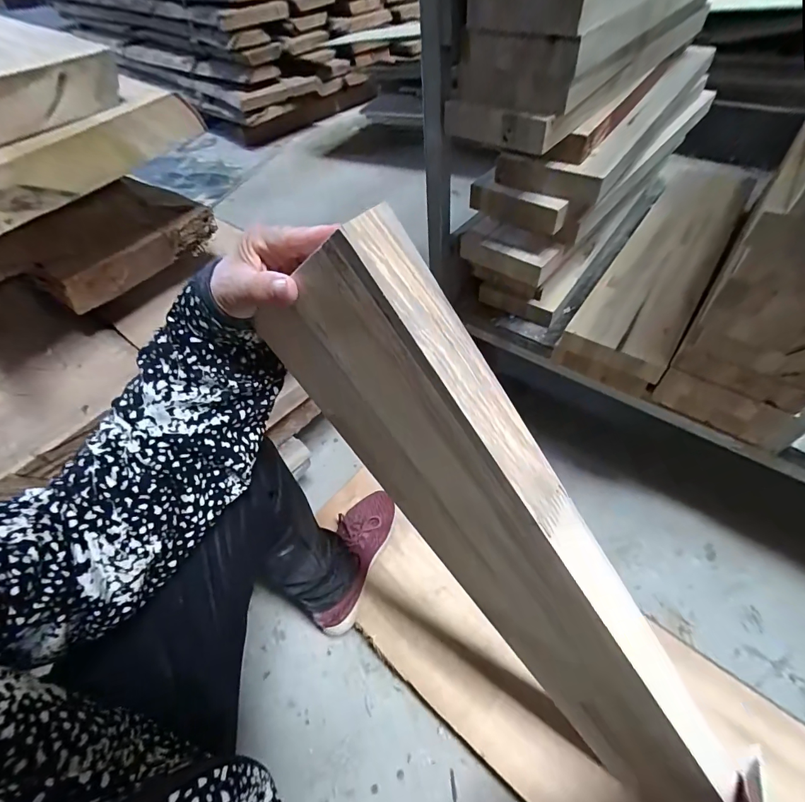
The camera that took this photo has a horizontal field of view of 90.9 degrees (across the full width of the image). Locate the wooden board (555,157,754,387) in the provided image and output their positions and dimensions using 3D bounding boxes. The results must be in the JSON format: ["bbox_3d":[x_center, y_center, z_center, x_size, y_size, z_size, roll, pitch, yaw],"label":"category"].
[{"bbox_3d":[0.502,-0.272,0.751,0.149,0.086,0.648,28,60,25],"label":"wooden board"}]

